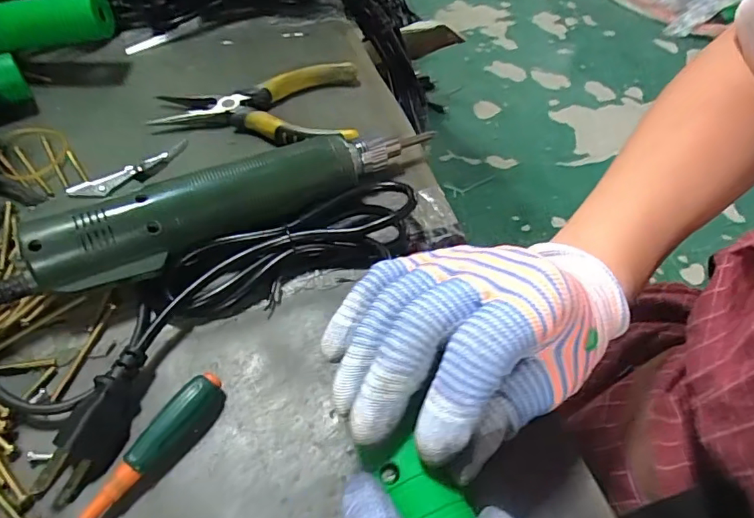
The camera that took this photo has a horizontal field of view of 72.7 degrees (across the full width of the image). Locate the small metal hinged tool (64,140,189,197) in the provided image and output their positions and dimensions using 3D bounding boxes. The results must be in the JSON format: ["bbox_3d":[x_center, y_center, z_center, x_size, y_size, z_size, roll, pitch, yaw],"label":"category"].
[{"bbox_3d":[-0.137,-0.047,0.284,0.061,0.007,0.012,-35,61,-24],"label":"small metal hinged tool"}]

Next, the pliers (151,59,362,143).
[{"bbox_3d":[-0.089,-0.116,0.385,0.146,0.020,0.085,0,52,-2],"label":"pliers"}]

